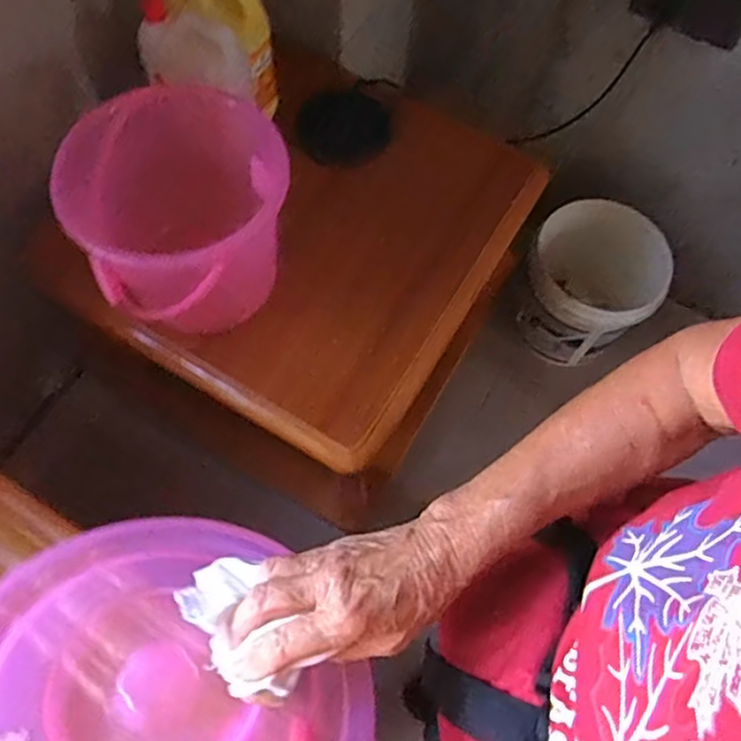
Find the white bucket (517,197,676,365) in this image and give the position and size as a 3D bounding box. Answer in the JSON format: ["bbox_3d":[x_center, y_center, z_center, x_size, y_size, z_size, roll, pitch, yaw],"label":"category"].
[{"bbox_3d":[0.446,-0.170,1.296,0.268,0.247,0.264,1,66,-3],"label":"white bucket"}]

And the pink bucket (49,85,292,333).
[{"bbox_3d":[-0.225,-0.189,0.782,0.245,0.188,0.239,1,66,-3],"label":"pink bucket"}]

